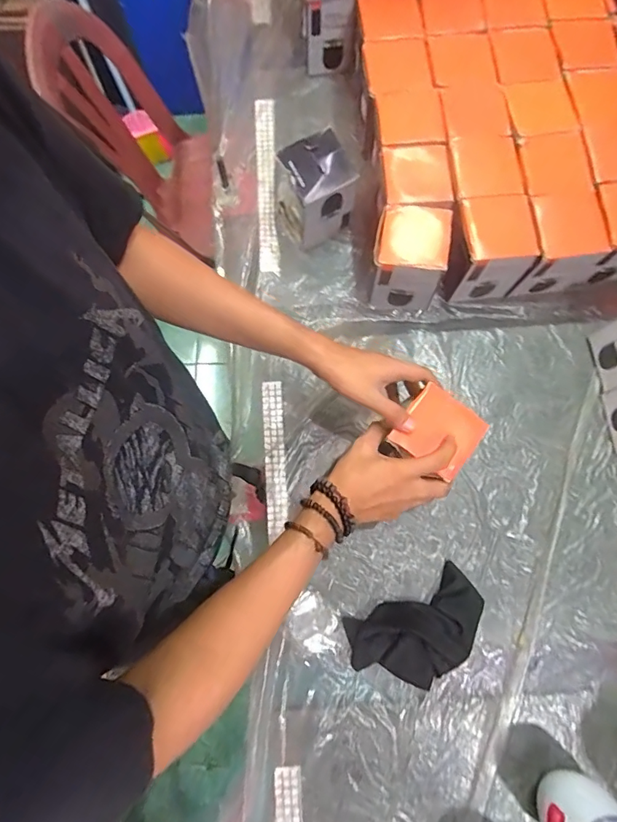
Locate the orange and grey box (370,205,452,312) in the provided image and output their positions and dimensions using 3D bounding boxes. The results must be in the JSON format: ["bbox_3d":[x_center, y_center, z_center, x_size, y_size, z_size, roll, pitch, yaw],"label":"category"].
[{"bbox_3d":[0.139,-0.215,0.661,0.098,0.130,0.098,7,78,1],"label":"orange and grey box"}]

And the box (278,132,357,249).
[{"bbox_3d":[0.010,-0.322,0.685,0.090,0.132,0.093,-26,79,-6],"label":"box"}]

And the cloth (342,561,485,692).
[{"bbox_3d":[0.145,0.288,0.588,0.177,0.041,0.108,-26,79,-6],"label":"cloth"}]

